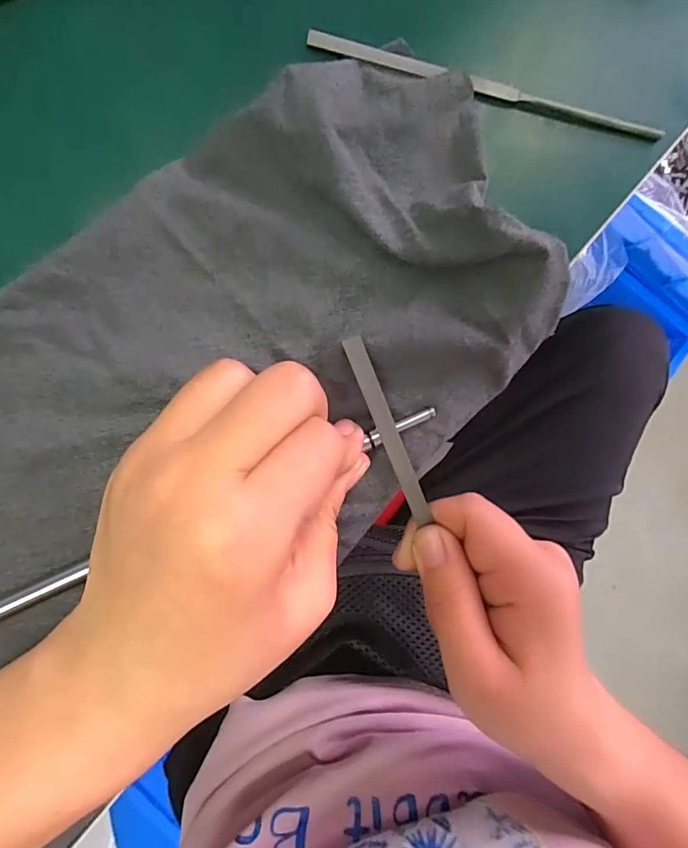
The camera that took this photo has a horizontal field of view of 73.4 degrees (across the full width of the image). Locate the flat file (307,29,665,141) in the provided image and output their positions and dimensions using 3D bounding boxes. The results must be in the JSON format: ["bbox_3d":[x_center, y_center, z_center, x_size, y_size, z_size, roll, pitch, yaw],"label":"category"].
[{"bbox_3d":[0.055,-0.124,0.172,0.137,0.008,0.006,11,92,-9],"label":"flat file"}]

